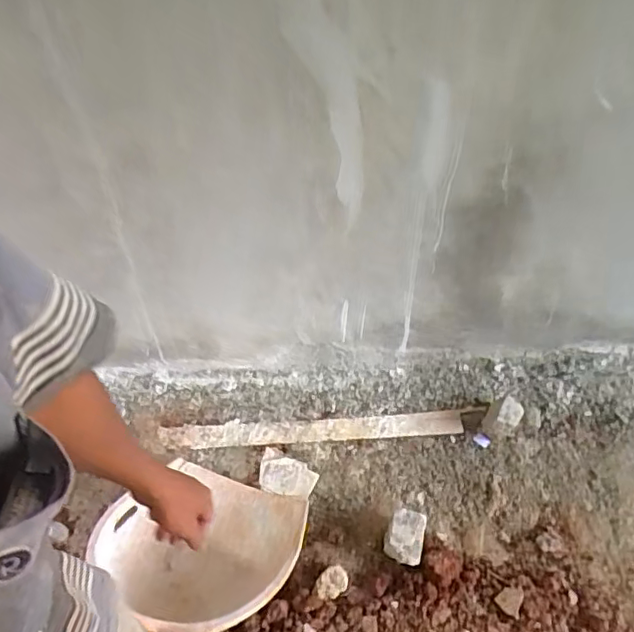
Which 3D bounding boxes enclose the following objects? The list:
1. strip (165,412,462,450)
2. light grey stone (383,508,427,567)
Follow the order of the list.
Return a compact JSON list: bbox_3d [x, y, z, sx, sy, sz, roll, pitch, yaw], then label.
[{"bbox_3d":[-0.012,0.310,1.566,0.796,0.014,0.063,-2,63,-2],"label":"strip"},{"bbox_3d":[0.202,0.511,1.338,0.085,0.069,0.108,12,51,11],"label":"light grey stone"}]

